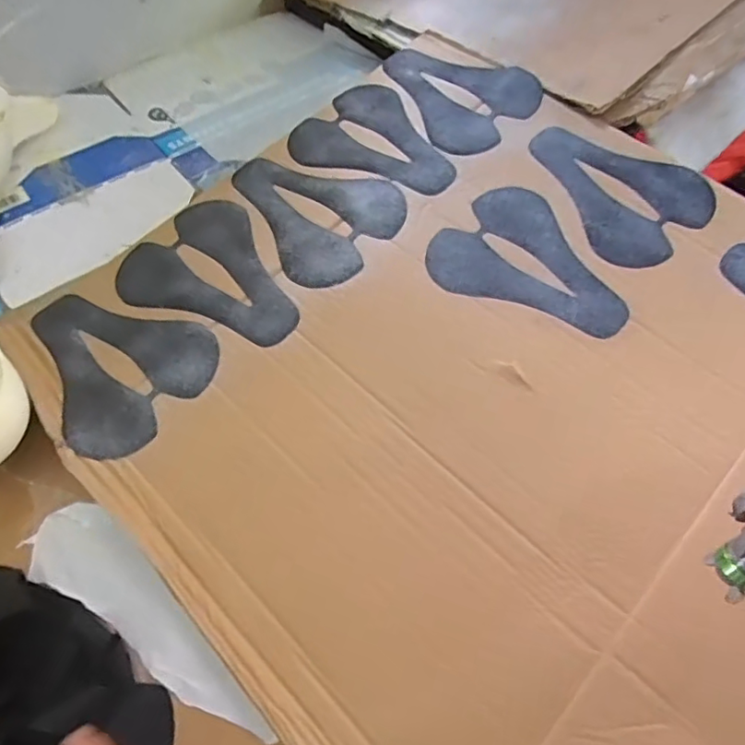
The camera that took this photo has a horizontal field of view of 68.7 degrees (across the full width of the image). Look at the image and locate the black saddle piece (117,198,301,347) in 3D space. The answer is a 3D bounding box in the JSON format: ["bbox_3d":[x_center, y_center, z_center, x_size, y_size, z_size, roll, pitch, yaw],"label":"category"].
[{"bbox_3d":[-0.193,-0.141,0.696,0.247,0.010,0.176,17,58,13],"label":"black saddle piece"}]

